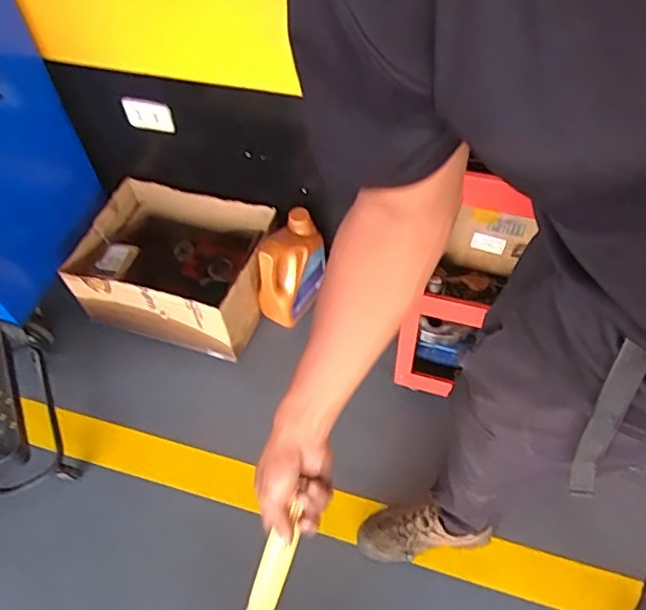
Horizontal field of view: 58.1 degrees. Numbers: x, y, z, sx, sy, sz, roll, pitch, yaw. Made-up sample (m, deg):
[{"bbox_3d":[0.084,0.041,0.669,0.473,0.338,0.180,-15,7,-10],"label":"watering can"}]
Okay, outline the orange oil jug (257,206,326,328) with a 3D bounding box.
[{"bbox_3d":[-0.079,-0.084,1.567,0.126,0.285,0.209,17,57,11],"label":"orange oil jug"}]

